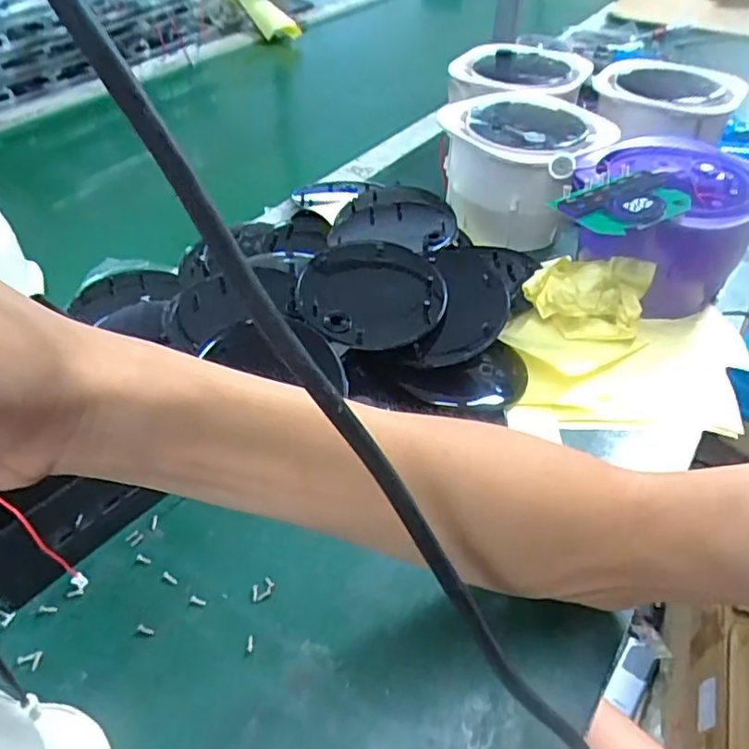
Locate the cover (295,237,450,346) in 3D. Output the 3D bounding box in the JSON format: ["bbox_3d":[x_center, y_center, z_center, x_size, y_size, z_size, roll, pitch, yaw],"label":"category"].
[{"bbox_3d":[-0.002,-0.057,0.432,0.101,0.030,0.097,2,44,-2],"label":"cover"}]

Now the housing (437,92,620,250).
[{"bbox_3d":[0.131,-0.187,0.570,0.139,0.098,0.139,2,44,-2],"label":"housing"}]

